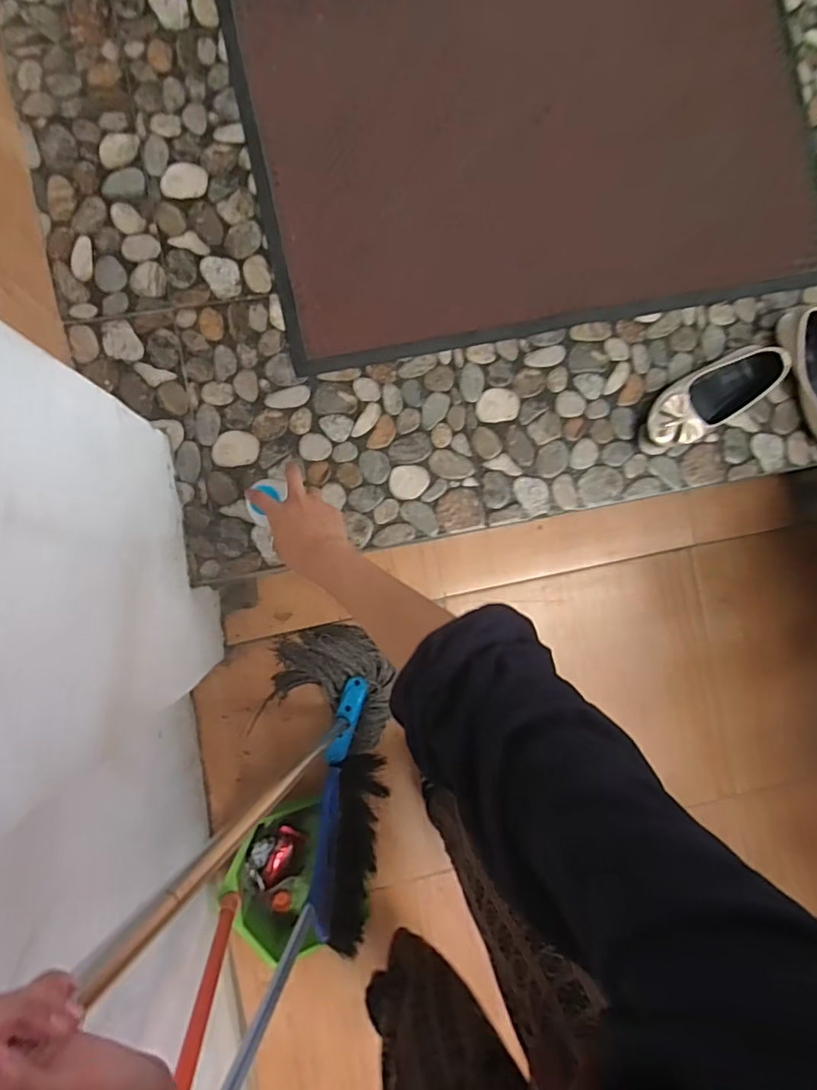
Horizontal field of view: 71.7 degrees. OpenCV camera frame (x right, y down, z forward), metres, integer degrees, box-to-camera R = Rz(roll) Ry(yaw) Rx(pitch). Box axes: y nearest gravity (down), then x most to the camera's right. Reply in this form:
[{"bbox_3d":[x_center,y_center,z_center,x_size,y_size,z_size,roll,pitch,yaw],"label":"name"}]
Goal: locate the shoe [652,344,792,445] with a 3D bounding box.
[{"bbox_3d":[0.483,-0.236,0.881,0.249,0.063,0.093,-30,92,-3],"label":"shoe"}]

